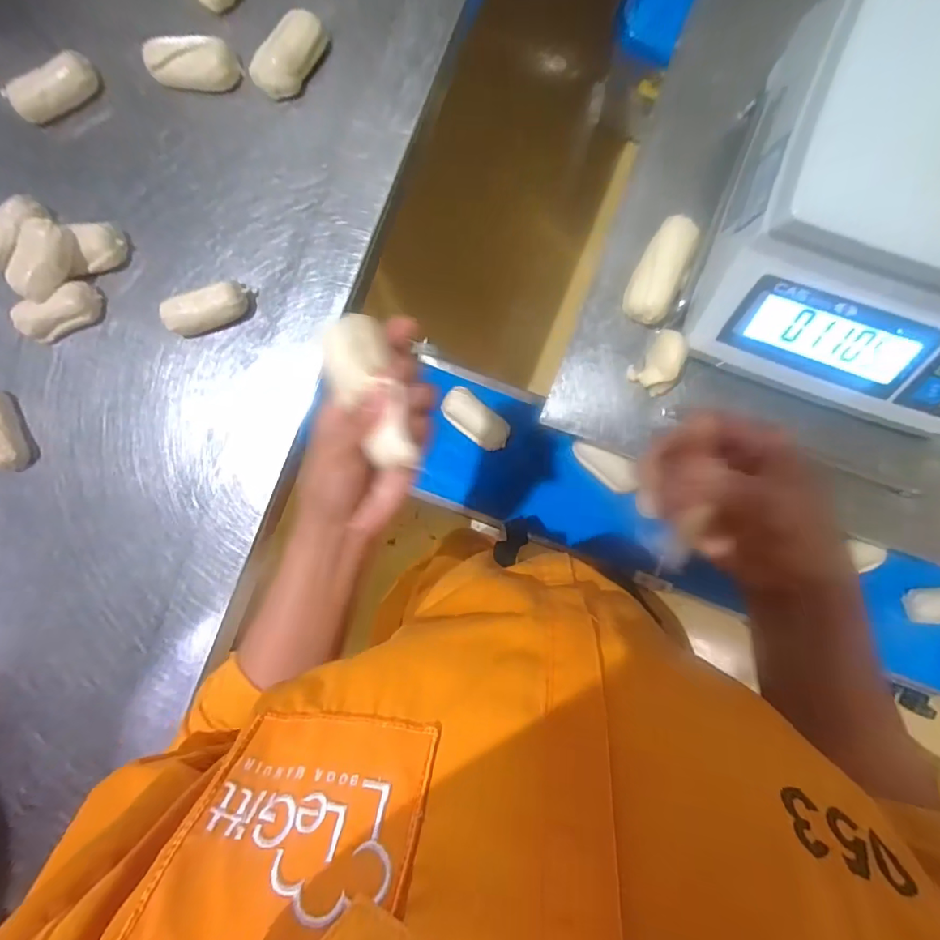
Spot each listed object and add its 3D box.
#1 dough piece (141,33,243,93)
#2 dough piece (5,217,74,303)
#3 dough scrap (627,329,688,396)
[{"bbox_3d":[-0.293,-0.432,0.528,0.093,0.029,0.049,9,91,4],"label":"dough piece"},{"bbox_3d":[-0.443,-0.216,0.513,0.038,0.031,0.080,25,92,3],"label":"dough piece"},{"bbox_3d":[0.167,-0.092,0.428,0.037,0.034,0.047,36,93,3],"label":"dough scrap"}]

